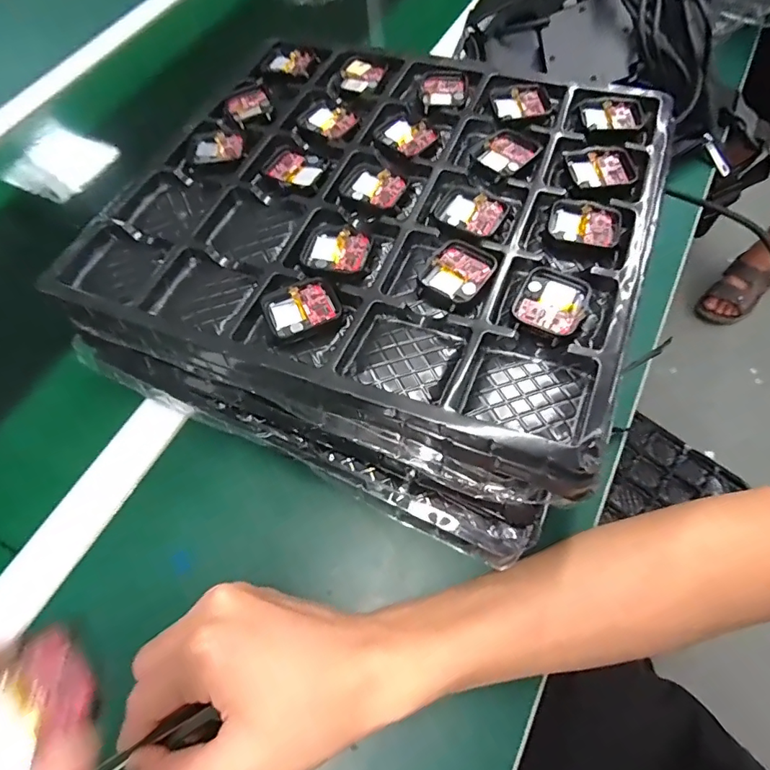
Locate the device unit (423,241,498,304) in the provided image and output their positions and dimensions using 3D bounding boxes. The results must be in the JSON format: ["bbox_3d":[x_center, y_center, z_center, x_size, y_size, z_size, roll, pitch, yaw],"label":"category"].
[{"bbox_3d":[0.044,-0.067,0.291,0.034,0.007,0.040,29,67,18],"label":"device unit"}]

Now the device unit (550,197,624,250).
[{"bbox_3d":[0.124,-0.099,0.301,0.043,0.005,0.036,16,63,12],"label":"device unit"}]

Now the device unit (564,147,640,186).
[{"bbox_3d":[0.147,-0.147,0.328,0.042,0.007,0.035,-5,61,1],"label":"device unit"}]

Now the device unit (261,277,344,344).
[{"bbox_3d":[-0.049,-0.044,0.286,0.042,0.008,0.037,-24,62,-10],"label":"device unit"}]

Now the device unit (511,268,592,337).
[{"bbox_3d":[0.094,-0.047,0.274,0.037,0.008,0.042,24,65,16],"label":"device unit"}]

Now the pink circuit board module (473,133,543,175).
[{"bbox_3d":[0.084,-0.164,0.340,0.036,0.005,0.041,36,69,21],"label":"pink circuit board module"}]

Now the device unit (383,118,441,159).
[{"bbox_3d":[0.019,-0.181,0.355,0.032,0.006,0.038,-30,63,-13],"label":"device unit"}]

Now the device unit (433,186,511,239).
[{"bbox_3d":[0.055,-0.112,0.314,0.045,0.004,0.036,31,67,19],"label":"device unit"}]

